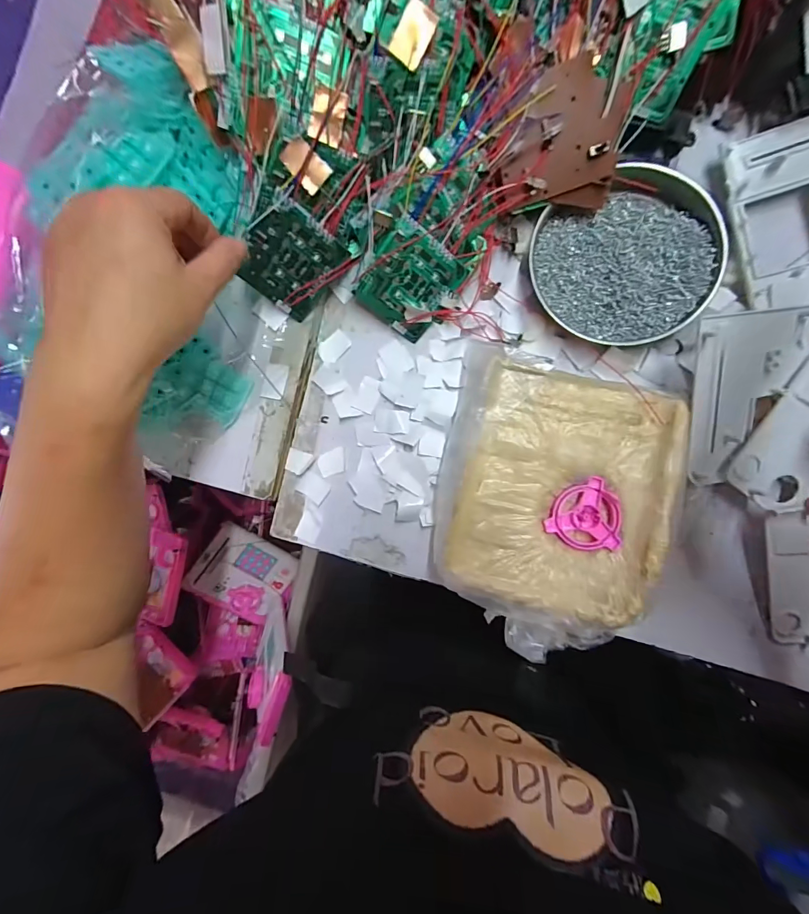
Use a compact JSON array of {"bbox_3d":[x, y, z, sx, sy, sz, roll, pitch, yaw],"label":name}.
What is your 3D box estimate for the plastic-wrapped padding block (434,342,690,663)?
[{"bbox_3d":[0.111,0.038,0.314,0.177,0.037,0.212,16,92,8],"label":"plastic-wrapped padding block"}]

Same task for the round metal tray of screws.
[{"bbox_3d":[0.170,-0.153,0.315,0.131,0.022,0.128,0,90,8],"label":"round metal tray of screws"}]

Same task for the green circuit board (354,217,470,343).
[{"bbox_3d":[0.005,-0.142,0.330,0.066,0.004,0.073,33,113,-14],"label":"green circuit board"}]

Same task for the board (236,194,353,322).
[{"bbox_3d":[-0.090,-0.156,0.321,0.065,0.004,0.071,34,116,-30],"label":"board"}]

